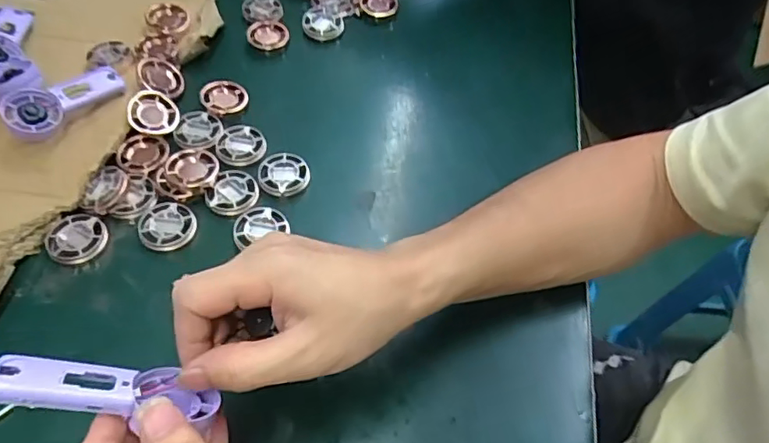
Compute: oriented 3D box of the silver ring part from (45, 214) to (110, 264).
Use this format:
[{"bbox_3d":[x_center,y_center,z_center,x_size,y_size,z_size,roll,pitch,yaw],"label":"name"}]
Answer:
[{"bbox_3d":[-0.220,0.012,0.400,0.039,0.008,0.039,-27,61,-20],"label":"silver ring part"}]

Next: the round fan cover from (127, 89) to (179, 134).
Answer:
[{"bbox_3d":[-0.193,-0.091,0.466,0.040,0.011,0.040,7,72,-22],"label":"round fan cover"}]

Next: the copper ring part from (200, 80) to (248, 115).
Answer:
[{"bbox_3d":[-0.138,-0.109,0.482,0.039,0.008,0.036,-22,59,-17],"label":"copper ring part"}]

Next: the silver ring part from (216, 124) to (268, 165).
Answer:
[{"bbox_3d":[-0.118,-0.063,0.457,0.039,0.006,0.039,1,55,-2],"label":"silver ring part"}]

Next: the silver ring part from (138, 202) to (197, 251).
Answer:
[{"bbox_3d":[-0.159,0.002,0.409,0.039,0.005,0.039,1,55,-2],"label":"silver ring part"}]

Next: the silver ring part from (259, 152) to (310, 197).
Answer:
[{"bbox_3d":[-0.080,-0.038,0.442,0.039,0.007,0.037,-8,56,-8],"label":"silver ring part"}]

